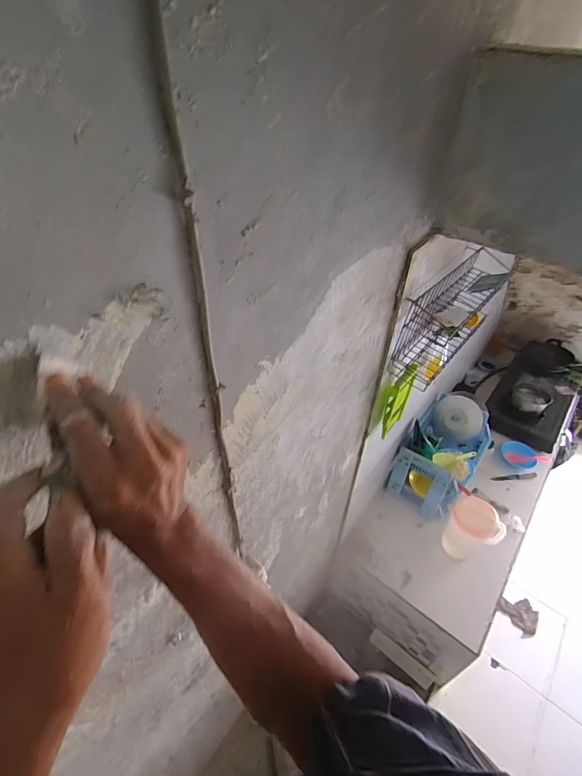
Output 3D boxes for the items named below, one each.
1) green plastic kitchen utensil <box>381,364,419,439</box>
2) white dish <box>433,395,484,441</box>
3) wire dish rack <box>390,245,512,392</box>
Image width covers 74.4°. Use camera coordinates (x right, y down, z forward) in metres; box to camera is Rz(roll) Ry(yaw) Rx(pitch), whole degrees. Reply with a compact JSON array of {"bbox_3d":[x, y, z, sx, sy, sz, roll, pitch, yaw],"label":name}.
[{"bbox_3d":[0.298,0.042,1.068,0.097,0.249,0.024,-33,56,-23],"label":"green plastic kitchen utensil"},{"bbox_3d":[0.759,0.138,1.749,0.200,0.025,0.199,-3,85,32],"label":"white dish"},{"bbox_3d":[0.419,-0.194,0.979,0.120,0.224,0.404,30,50,26],"label":"wire dish rack"}]

